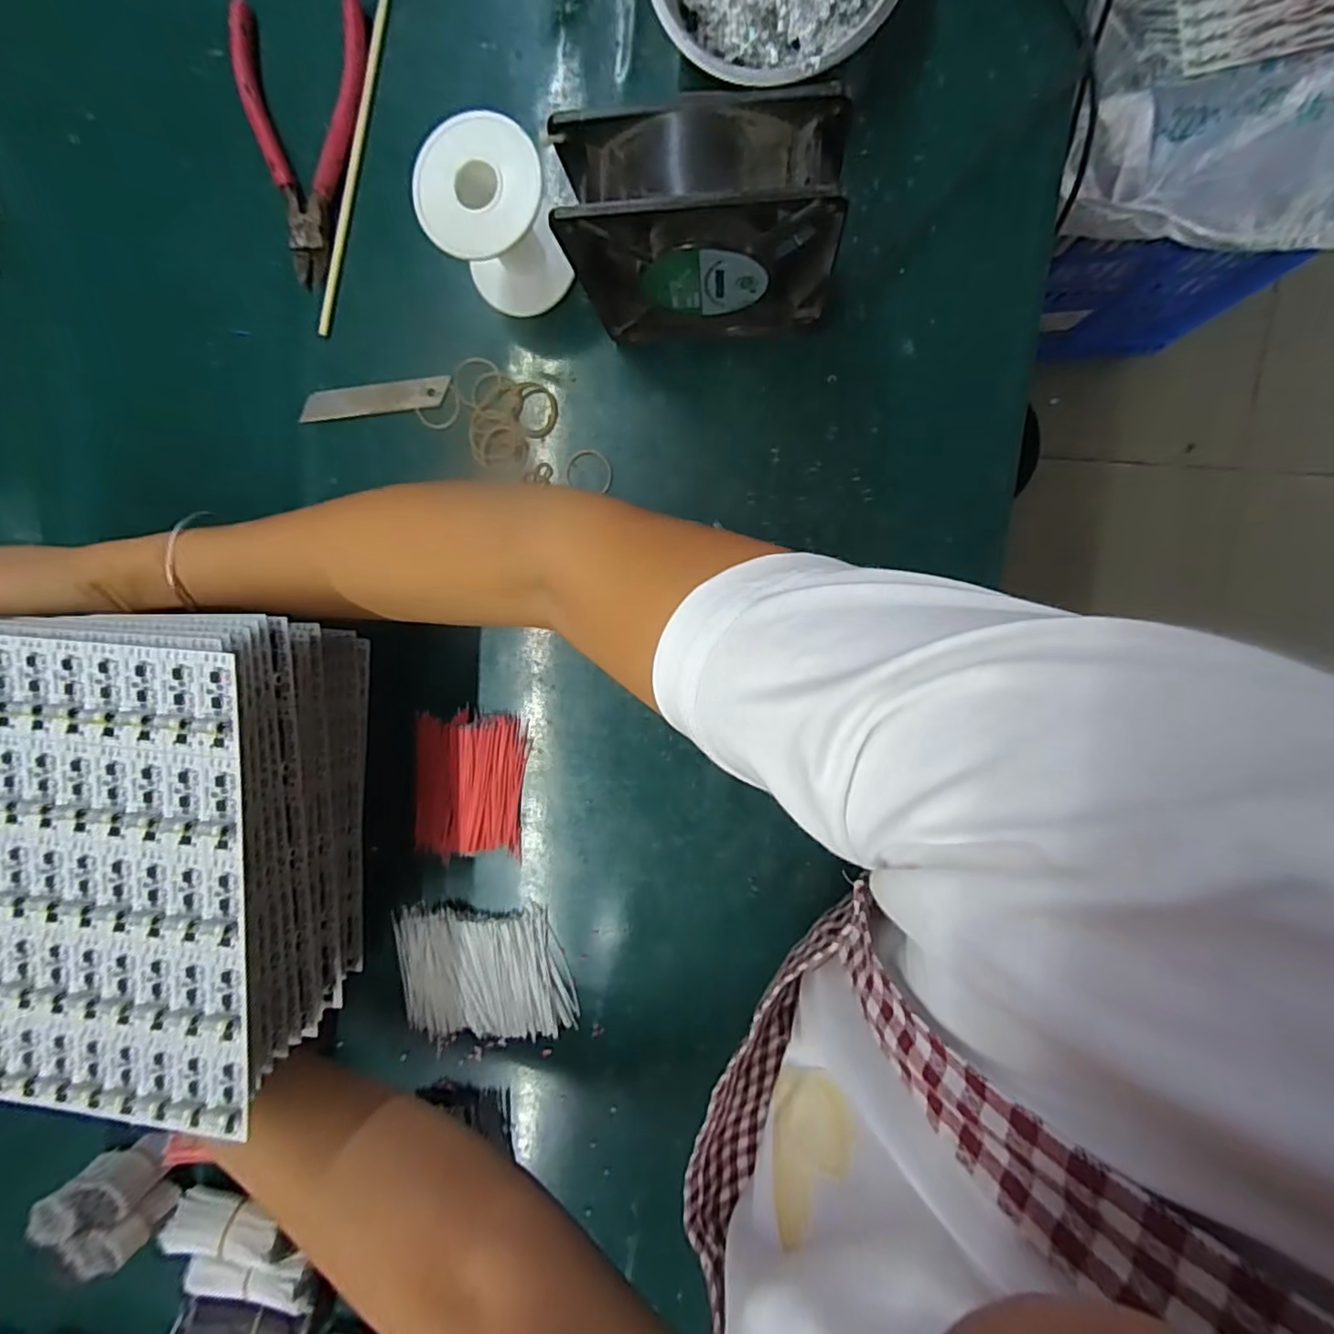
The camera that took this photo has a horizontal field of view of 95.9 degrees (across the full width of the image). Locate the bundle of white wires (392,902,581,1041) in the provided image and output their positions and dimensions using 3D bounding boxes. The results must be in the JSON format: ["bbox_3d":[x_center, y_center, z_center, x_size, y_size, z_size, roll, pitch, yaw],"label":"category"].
[{"bbox_3d":[-0.126,0.212,0.418,0.123,0.011,0.095,-4,96,6],"label":"bundle of white wires"}]

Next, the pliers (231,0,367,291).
[{"bbox_3d":[-0.215,-0.310,0.358,0.077,0.009,0.146,2,97,5],"label":"pliers"}]

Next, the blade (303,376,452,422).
[{"bbox_3d":[-0.185,-0.169,0.381,0.096,0.004,0.018,-6,104,1],"label":"blade"}]

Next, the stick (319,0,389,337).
[{"bbox_3d":[-0.188,-0.298,0.362,0.008,0.005,0.187,17,99,1],"label":"stick"}]

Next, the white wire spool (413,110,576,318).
[{"bbox_3d":[-0.091,-0.239,0.325,0.061,0.066,0.063,1,97,6],"label":"white wire spool"}]

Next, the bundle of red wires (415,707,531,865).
[{"bbox_3d":[-0.133,0.080,0.401,0.076,0.016,0.098,4,97,5],"label":"bundle of red wires"}]

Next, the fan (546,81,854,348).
[{"bbox_3d":[0.019,-0.204,0.285,0.120,0.113,0.047,0,96,6],"label":"fan"}]

